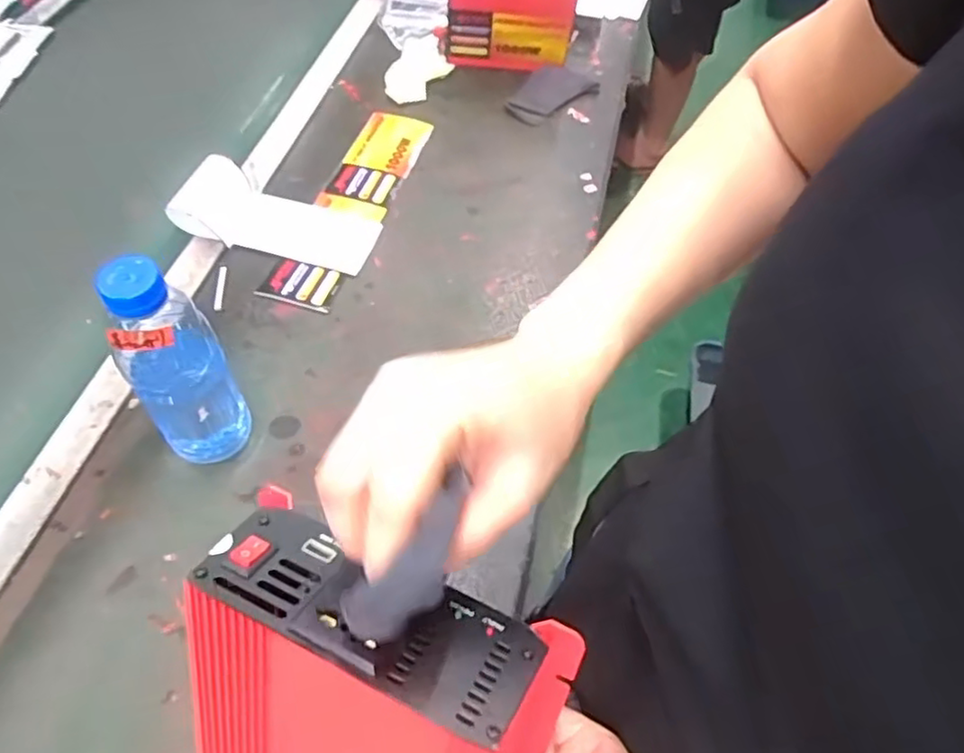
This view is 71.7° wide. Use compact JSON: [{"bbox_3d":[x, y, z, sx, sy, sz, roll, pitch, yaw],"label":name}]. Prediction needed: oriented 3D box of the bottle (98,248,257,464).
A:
[{"bbox_3d":[-0.235,-0.005,0.521,0.073,0.209,0.061,-33,64,-23],"label":"bottle"}]

